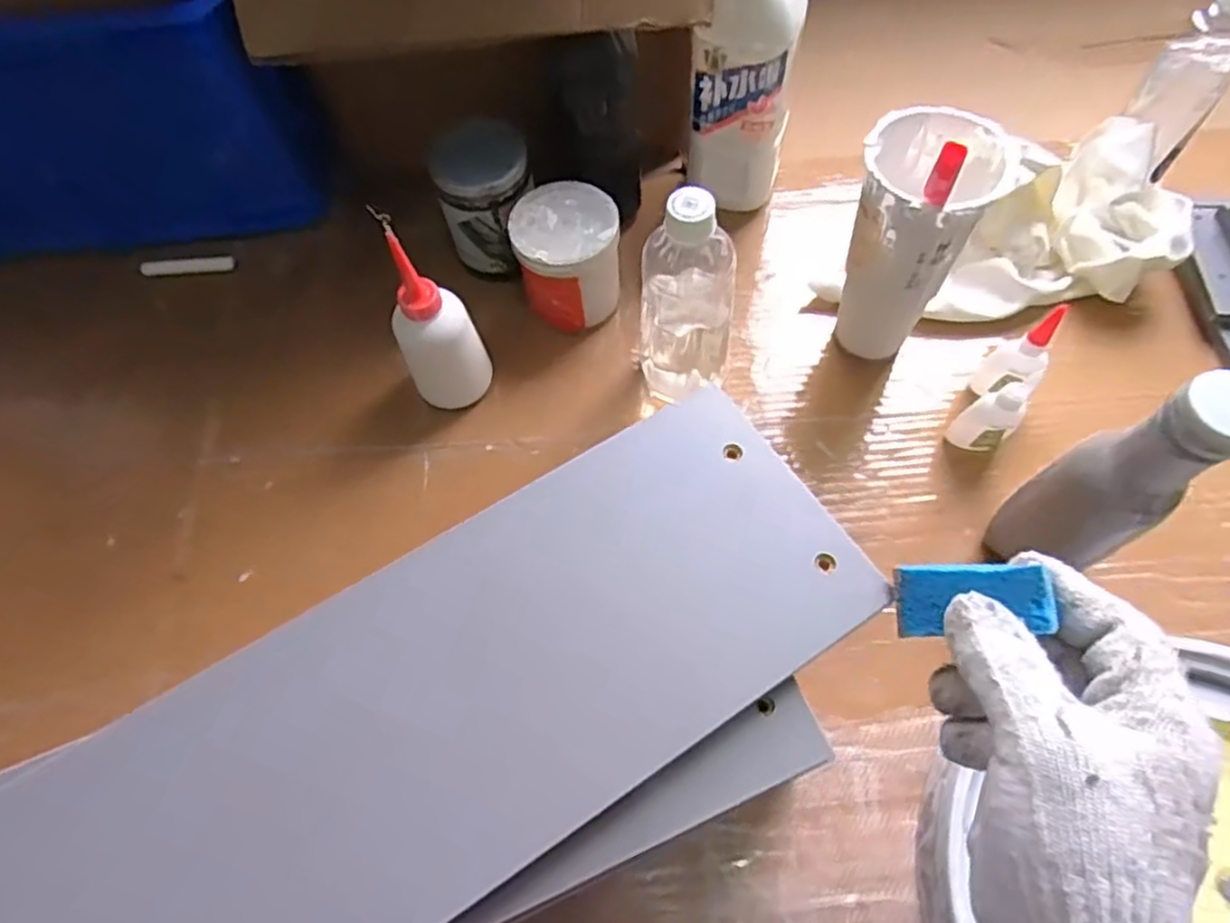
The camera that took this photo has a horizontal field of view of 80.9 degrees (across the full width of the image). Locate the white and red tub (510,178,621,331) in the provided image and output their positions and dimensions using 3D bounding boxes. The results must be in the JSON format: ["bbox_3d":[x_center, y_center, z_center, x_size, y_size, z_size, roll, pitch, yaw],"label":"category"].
[{"bbox_3d":[-0.036,-0.164,0.589,0.078,0.096,0.083,-1,63,2],"label":"white and red tub"}]

